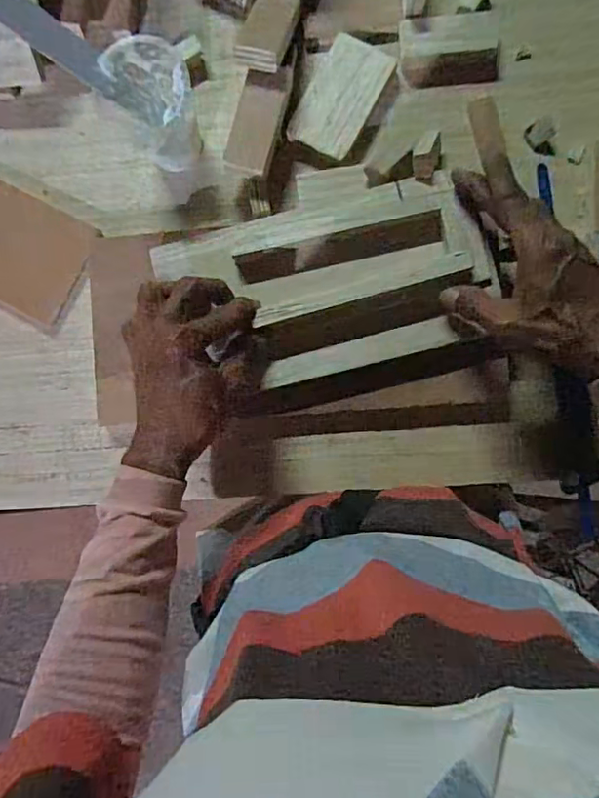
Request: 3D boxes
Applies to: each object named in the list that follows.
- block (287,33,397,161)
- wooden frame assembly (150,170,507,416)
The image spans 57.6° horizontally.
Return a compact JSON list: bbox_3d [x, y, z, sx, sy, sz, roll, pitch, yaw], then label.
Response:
[{"bbox_3d":[0.035,-0.251,0.458,0.055,0.011,0.094,27,91,4],"label":"block"},{"bbox_3d":[0.021,-0.080,0.423,0.245,0.035,0.146,-14,88,4],"label":"wooden frame assembly"}]

